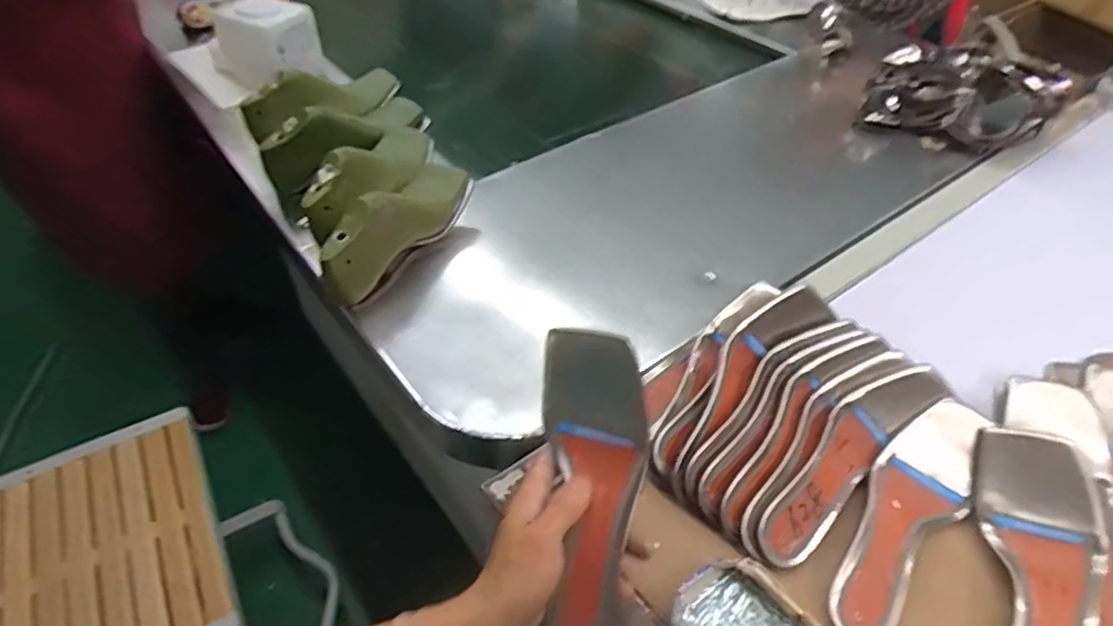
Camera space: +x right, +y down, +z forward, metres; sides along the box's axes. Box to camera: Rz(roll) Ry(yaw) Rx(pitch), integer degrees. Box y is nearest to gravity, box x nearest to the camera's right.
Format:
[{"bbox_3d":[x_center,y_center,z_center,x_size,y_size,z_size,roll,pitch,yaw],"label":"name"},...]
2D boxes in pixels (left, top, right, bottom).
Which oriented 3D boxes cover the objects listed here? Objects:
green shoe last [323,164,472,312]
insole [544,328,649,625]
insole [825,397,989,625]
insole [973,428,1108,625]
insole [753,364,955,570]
[{"bbox_3d":[-0.181,-0.111,0.756,0.061,0.087,0.221,14,46,15],"label":"green shoe last"},{"bbox_3d":[0.026,0.125,0.466,0.070,0.028,0.221,3,83,0],"label":"insole"},{"bbox_3d":[0.275,0.153,0.512,0.223,0.033,0.070,-34,53,-30],"label":"insole"},{"bbox_3d":[0.352,0.188,0.466,0.065,0.052,0.224,13,45,13],"label":"insole"},{"bbox_3d":[0.239,0.113,0.540,0.227,0.044,0.060,-30,53,-29],"label":"insole"}]

